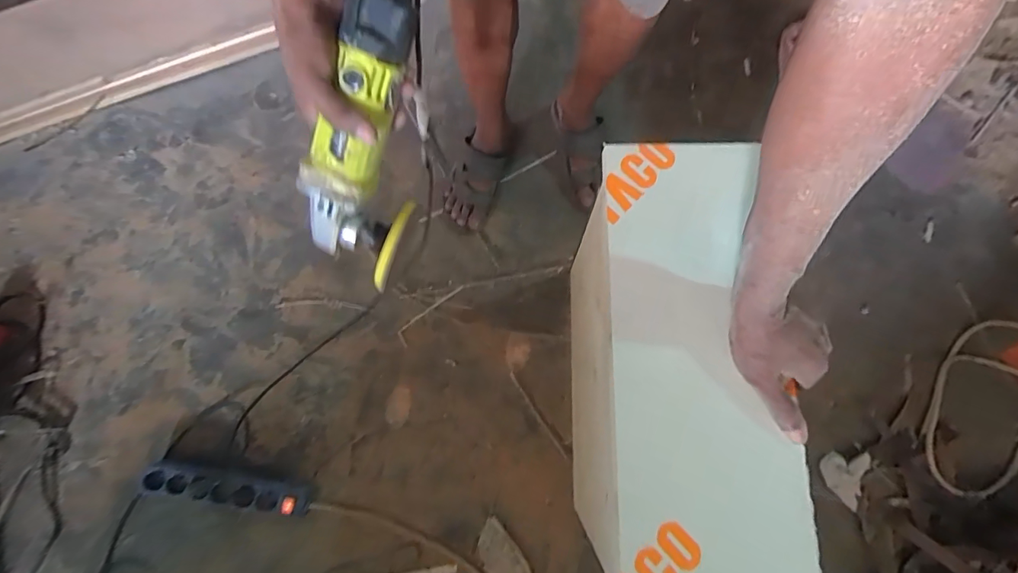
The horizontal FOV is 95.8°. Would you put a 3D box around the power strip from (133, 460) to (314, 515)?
[{"bbox_3d":[-0.523,0.373,0.853,0.319,0.048,0.069,9,78,3],"label":"power strip"}]

